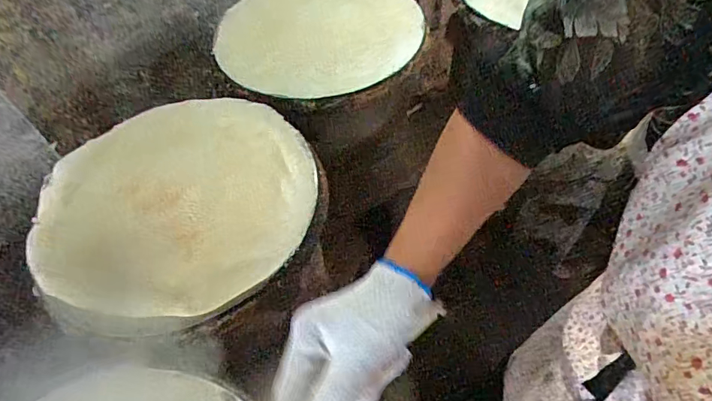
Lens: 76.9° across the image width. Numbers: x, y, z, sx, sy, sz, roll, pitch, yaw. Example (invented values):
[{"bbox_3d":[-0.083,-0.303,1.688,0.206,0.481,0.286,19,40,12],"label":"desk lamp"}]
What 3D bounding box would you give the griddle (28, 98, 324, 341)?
[{"bbox_3d":[-0.246,-0.006,0.622,0.368,0.025,0.366,-3,55,4],"label":"griddle"}]

